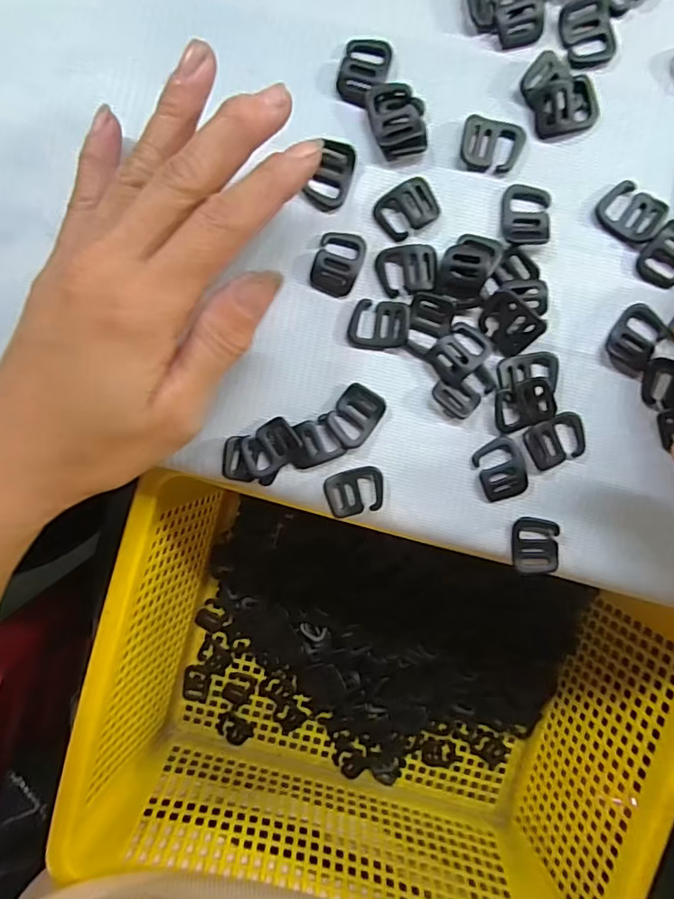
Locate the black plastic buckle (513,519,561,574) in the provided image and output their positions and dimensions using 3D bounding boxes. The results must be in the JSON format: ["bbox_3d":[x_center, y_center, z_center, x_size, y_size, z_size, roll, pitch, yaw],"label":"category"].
[{"bbox_3d":[0.079,0.038,0.210,0.019,0.004,0.022,4,94,2],"label":"black plastic buckle"}]

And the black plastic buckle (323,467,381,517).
[{"bbox_3d":[0.007,0.017,0.211,0.023,0.004,0.018,-13,93,3],"label":"black plastic buckle"}]

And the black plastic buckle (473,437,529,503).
[{"bbox_3d":[0.064,0.008,0.208,0.018,0.004,0.023,-19,93,4],"label":"black plastic buckle"}]

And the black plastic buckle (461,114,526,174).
[{"bbox_3d":[0.059,-0.115,0.201,0.023,0.004,0.018,8,94,2],"label":"black plastic buckle"}]

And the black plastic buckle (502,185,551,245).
[{"bbox_3d":[0.072,-0.089,0.202,0.018,0.004,0.022,-1,94,2],"label":"black plastic buckle"}]

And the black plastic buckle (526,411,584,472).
[{"bbox_3d":[0.085,-0.003,0.206,0.023,0.004,0.018,-24,93,4],"label":"black plastic buckle"}]

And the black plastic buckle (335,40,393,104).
[{"bbox_3d":[0.010,-0.143,0.201,0.017,0.006,0.024,16,95,1],"label":"black plastic buckle"}]

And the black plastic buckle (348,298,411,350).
[{"bbox_3d":[0.017,-0.048,0.207,0.023,0.004,0.018,5,94,2],"label":"black plastic buckle"}]

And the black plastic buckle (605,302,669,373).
[{"bbox_3d":[0.115,-0.043,0.203,0.018,0.004,0.021,34,95,0],"label":"black plastic buckle"}]

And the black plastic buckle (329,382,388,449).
[{"bbox_3d":[0.007,-0.013,0.209,0.017,0.004,0.023,33,95,0],"label":"black plastic buckle"}]

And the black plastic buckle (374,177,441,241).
[{"bbox_3d":[0.027,-0.092,0.204,0.023,0.004,0.017,-32,92,4],"label":"black plastic buckle"}]

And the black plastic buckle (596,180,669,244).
[{"bbox_3d":[0.111,-0.090,0.200,0.022,0.004,0.018,37,95,-1],"label":"black plastic buckle"}]

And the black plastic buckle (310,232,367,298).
[{"bbox_3d":[0.000,-0.072,0.206,0.017,0.004,0.024,18,95,1],"label":"black plastic buckle"}]

